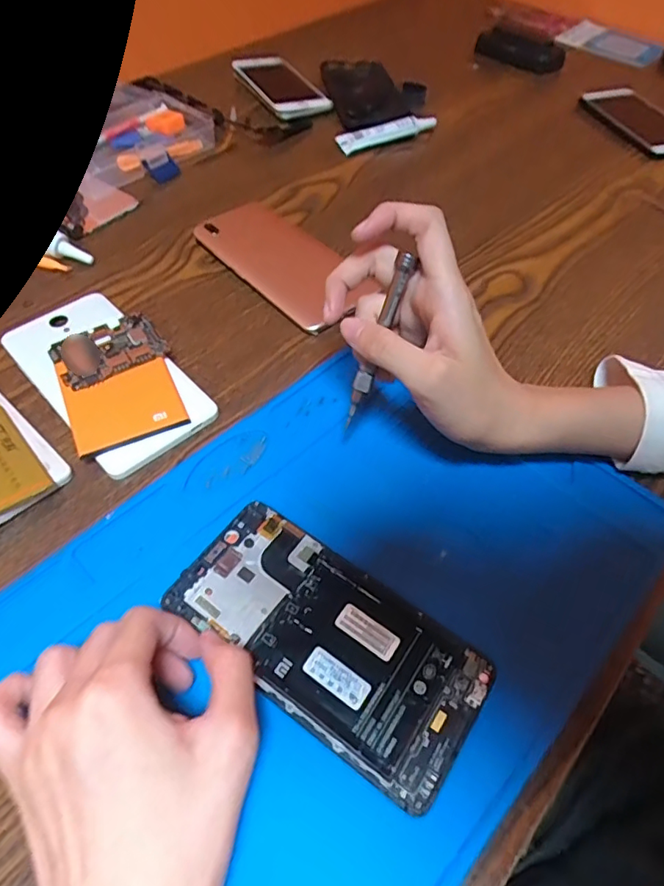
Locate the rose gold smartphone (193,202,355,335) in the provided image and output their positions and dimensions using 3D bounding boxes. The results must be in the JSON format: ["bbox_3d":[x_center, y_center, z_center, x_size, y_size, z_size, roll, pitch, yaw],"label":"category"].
[{"bbox_3d":[-0.037,-0.141,0.420,0.070,0.013,0.148,-35,63,-24],"label":"rose gold smartphone"}]

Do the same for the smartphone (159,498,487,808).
[{"bbox_3d":[-0.002,0.090,0.257,0.146,0.004,0.072,33,60,19],"label":"smartphone"}]

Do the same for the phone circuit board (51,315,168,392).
[{"bbox_3d":[-0.144,-0.060,0.351,0.066,0.005,0.050,-26,59,-20],"label":"phone circuit board"}]

